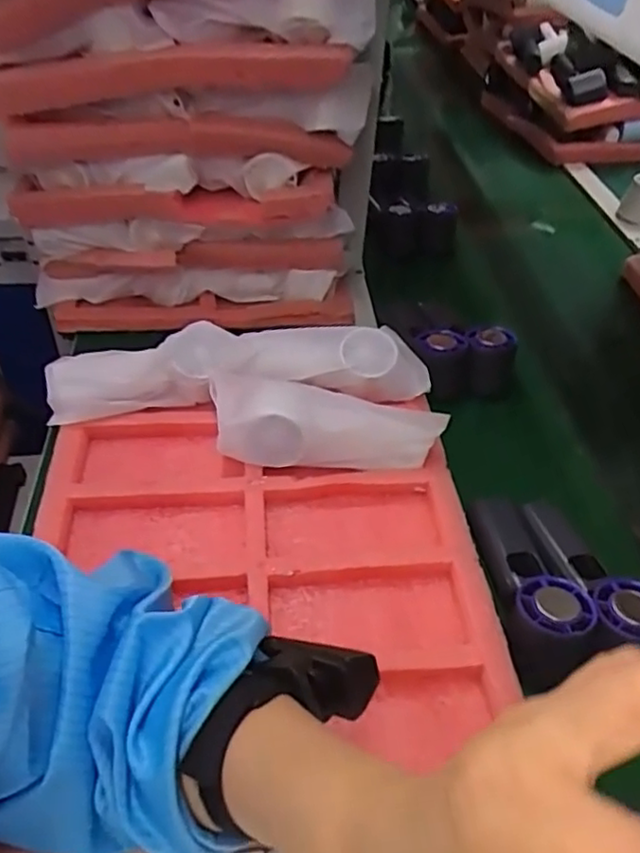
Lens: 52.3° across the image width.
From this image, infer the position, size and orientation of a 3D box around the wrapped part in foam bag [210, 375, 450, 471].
[{"bbox_3d":[0.002,0.000,0.564,0.190,0.062,0.068,3,44,-1],"label":"wrapped part in foam bag"}]

